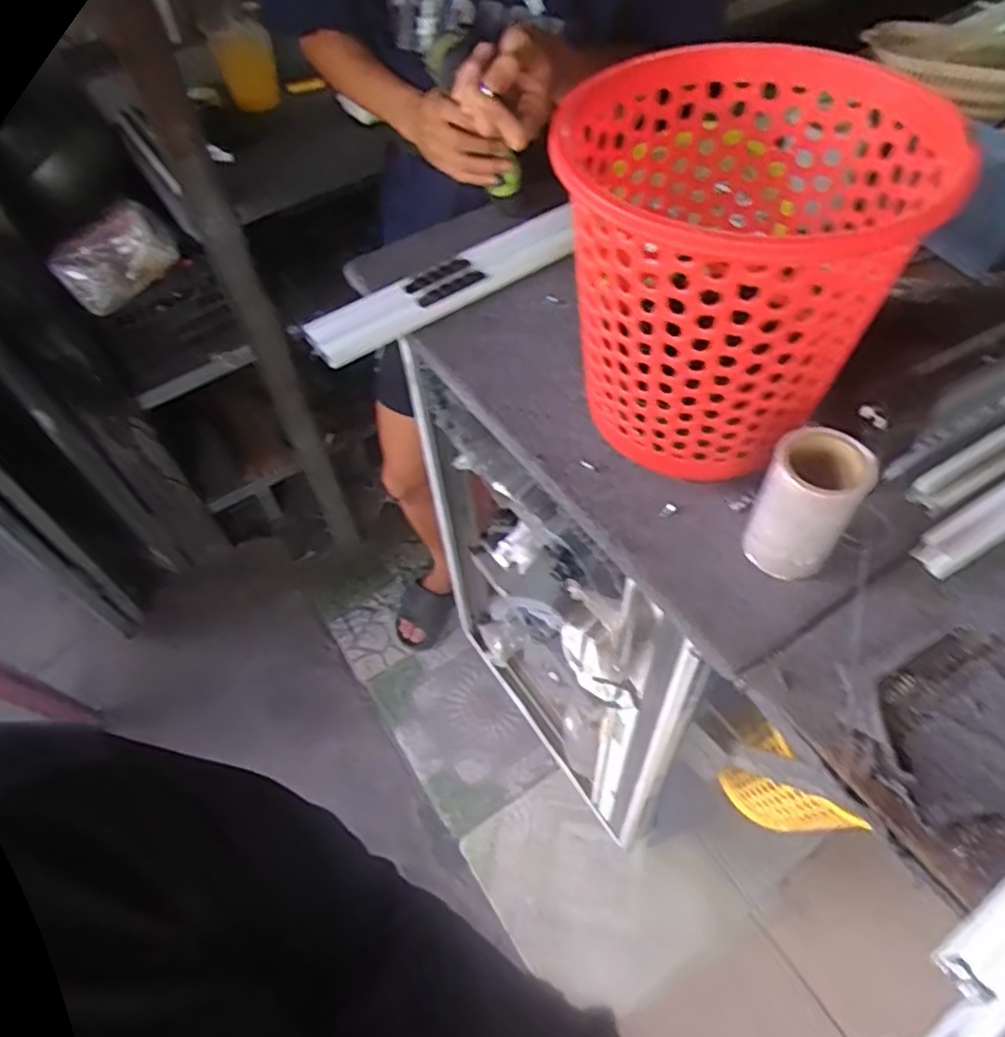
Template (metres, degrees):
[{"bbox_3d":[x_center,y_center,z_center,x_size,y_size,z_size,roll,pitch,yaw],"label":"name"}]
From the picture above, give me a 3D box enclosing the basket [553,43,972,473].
[{"bbox_3d":[0.166,-0.173,0.537,0.234,0.243,0.234,-9,54,-2],"label":"basket"}]

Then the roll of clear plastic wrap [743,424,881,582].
[{"bbox_3d":[0.221,-0.009,0.510,0.062,0.102,0.060,-2,54,3],"label":"roll of clear plastic wrap"}]

